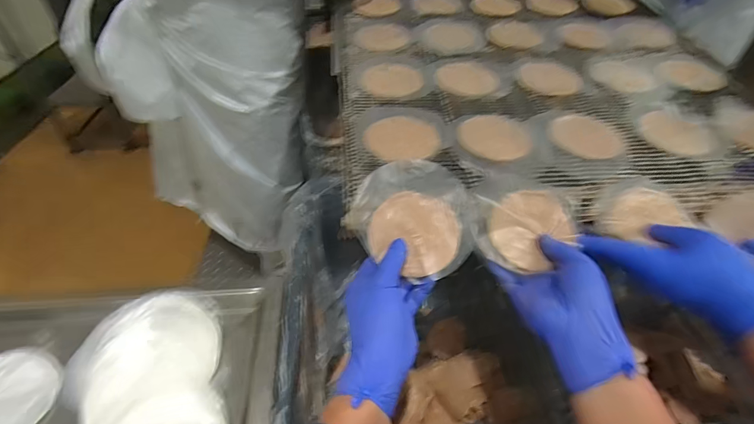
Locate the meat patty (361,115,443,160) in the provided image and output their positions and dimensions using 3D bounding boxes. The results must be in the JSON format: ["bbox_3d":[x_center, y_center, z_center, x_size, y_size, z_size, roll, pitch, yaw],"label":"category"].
[{"bbox_3d":[0.031,-0.088,0.454,0.083,0.011,0.076,1,45,-1],"label":"meat patty"}]

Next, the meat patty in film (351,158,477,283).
[{"bbox_3d":[0.039,0.007,0.382,0.112,0.008,0.119,0,81,-2],"label":"meat patty in film"}]

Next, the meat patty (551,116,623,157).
[{"bbox_3d":[0.261,-0.095,0.474,0.081,0.012,0.068,3,45,1],"label":"meat patty"}]

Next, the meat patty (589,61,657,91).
[{"bbox_3d":[0.364,-0.202,0.563,0.090,0.010,0.063,15,47,13],"label":"meat patty"}]

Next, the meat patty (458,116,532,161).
[{"bbox_3d":[0.143,-0.091,0.465,0.084,0.004,0.078,4,45,1],"label":"meat patty"}]

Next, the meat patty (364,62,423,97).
[{"bbox_3d":[0.022,-0.194,0.550,0.079,0.010,0.079,-3,45,-5],"label":"meat patty"}]

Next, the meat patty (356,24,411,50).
[{"bbox_3d":[0.009,-0.294,0.638,0.080,0.008,0.078,0,50,0],"label":"meat patty"}]

